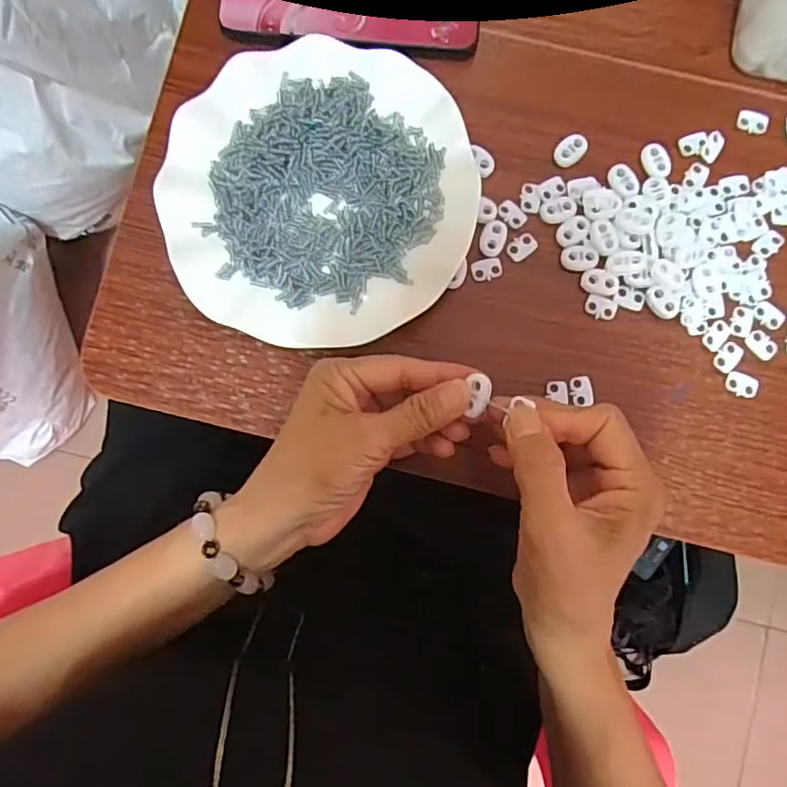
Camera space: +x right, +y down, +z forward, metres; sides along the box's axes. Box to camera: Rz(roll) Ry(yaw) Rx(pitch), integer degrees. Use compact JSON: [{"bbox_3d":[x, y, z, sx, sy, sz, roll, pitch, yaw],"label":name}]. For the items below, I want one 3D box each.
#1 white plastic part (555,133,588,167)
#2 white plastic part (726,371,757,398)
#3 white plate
[{"bbox_3d":[0.112,-0.153,0.363,0.015,0.006,0.021,43,87,4],"label":"white plastic part"},{"bbox_3d":[0.212,-0.005,0.350,0.019,0.004,0.013,22,86,2],"label":"white plastic part"},{"bbox_3d":[-0.045,-0.120,0.353,0.179,0.025,0.182,0,85,1],"label":"white plate"}]

